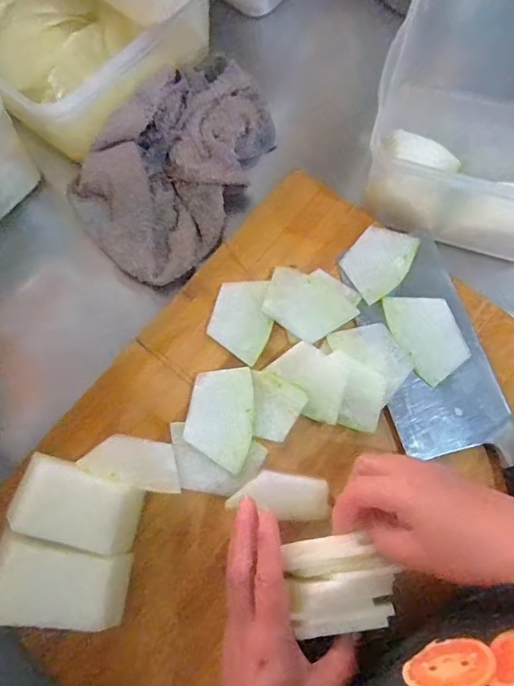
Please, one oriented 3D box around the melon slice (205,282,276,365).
[{"bbox_3d":[-0.012,-0.021,0.415,0.050,0.004,0.069,16,77,4],"label":"melon slice"}]

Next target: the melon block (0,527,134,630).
[{"bbox_3d":[-0.132,0.162,0.340,0.080,0.055,0.052,7,76,2],"label":"melon block"}]

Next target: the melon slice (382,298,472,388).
[{"bbox_3d":[0.140,-0.008,0.404,0.048,0.007,0.077,-24,77,-6],"label":"melon slice"}]

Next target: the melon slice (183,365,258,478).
[{"bbox_3d":[-0.028,0.059,0.393,0.052,0.006,0.078,10,76,2],"label":"melon slice"}]

